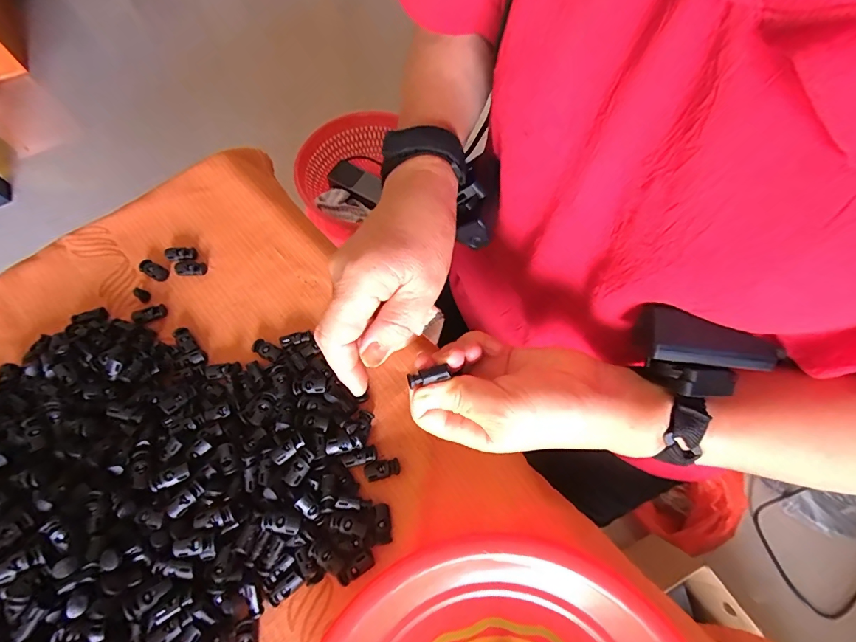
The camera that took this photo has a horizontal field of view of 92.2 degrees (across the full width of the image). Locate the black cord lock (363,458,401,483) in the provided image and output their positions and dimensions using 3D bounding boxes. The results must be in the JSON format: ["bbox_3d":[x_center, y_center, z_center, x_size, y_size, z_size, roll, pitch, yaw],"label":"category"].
[{"bbox_3d":[-0.036,0.117,0.324,0.026,0.007,0.014,-16,67,-6],"label":"black cord lock"}]

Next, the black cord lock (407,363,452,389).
[{"bbox_3d":[0.000,0.034,0.261,0.027,0.007,0.009,-14,67,-5],"label":"black cord lock"}]

